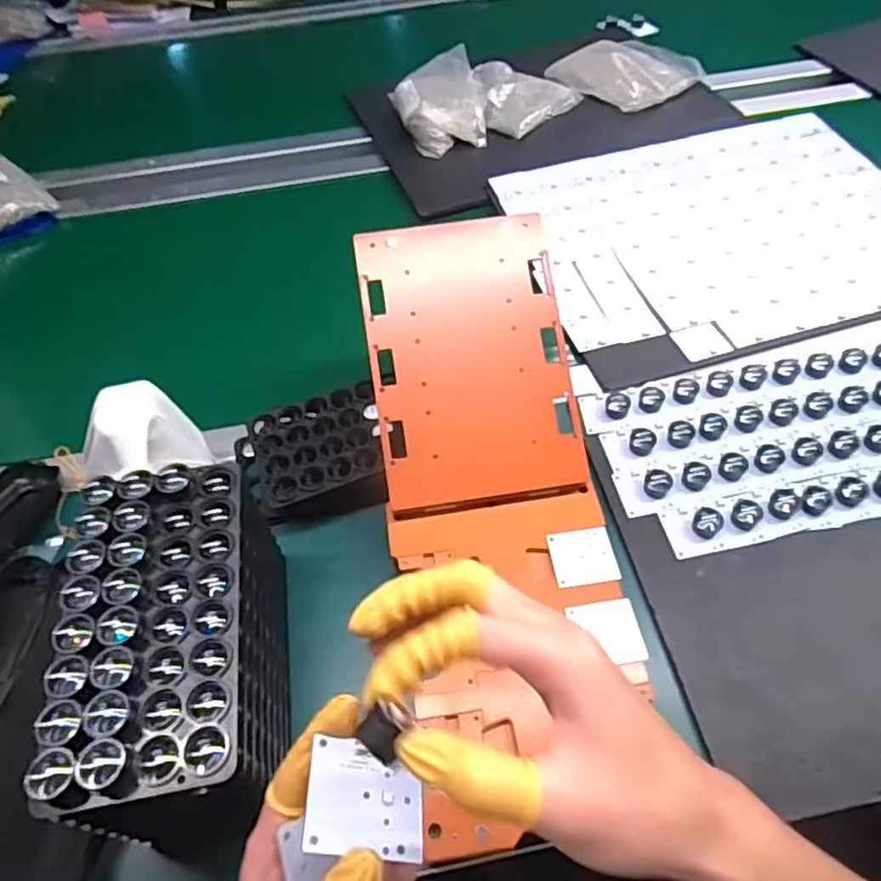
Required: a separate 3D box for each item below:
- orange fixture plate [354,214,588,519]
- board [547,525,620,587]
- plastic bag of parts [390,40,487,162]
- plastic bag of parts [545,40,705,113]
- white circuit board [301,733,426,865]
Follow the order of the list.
[{"bbox_3d":[0.024,-0.067,0.534,0.158,0.010,0.233,-8,82,-3],"label":"orange fixture plate"},{"bbox_3d":[0.109,0.089,0.497,0.047,0.004,0.045,-9,54,0],"label":"board"},{"bbox_3d":[0.000,-0.472,0.909,0.121,0.054,0.174,-9,54,-3],"label":"plastic bag of parts"},{"bbox_3d":[0.273,-0.548,0.962,0.173,0.031,0.174,-35,59,-19],"label":"plastic bag of parts"},{"bbox_3d":[-0.029,0.142,0.257,0.045,0.004,0.041,15,38,-14],"label":"white circuit board"}]

